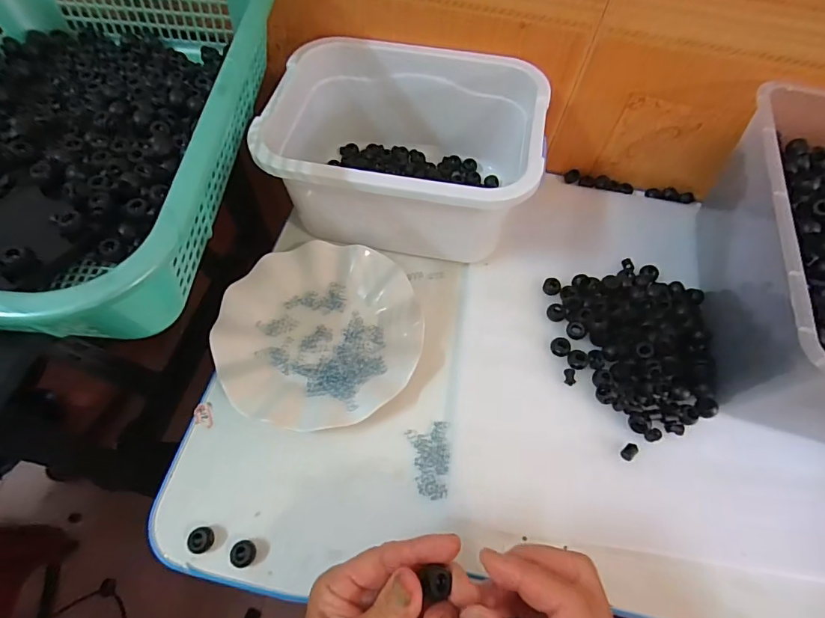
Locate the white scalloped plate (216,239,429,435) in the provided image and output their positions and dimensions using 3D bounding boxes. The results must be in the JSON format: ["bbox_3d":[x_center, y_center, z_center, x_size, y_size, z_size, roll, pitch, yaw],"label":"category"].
[{"bbox_3d":[-0.084,0.020,0.413,0.177,0.021,0.175,1,61,-3],"label":"white scalloped plate"}]

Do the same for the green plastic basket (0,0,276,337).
[{"bbox_3d":[-0.262,-0.153,0.329,0.285,0.090,0.369,7,61,1],"label":"green plastic basket"}]

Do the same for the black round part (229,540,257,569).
[{"bbox_3d":[-0.125,0.181,0.330,0.017,0.011,0.017,1,61,-3],"label":"black round part"}]

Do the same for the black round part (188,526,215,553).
[{"bbox_3d":[-0.156,0.172,0.332,0.017,0.012,0.017,1,61,-3],"label":"black round part"}]

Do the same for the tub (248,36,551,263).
[{"bbox_3d":[-0.010,-0.152,0.446,0.242,0.118,0.179,10,61,2],"label":"tub"}]

